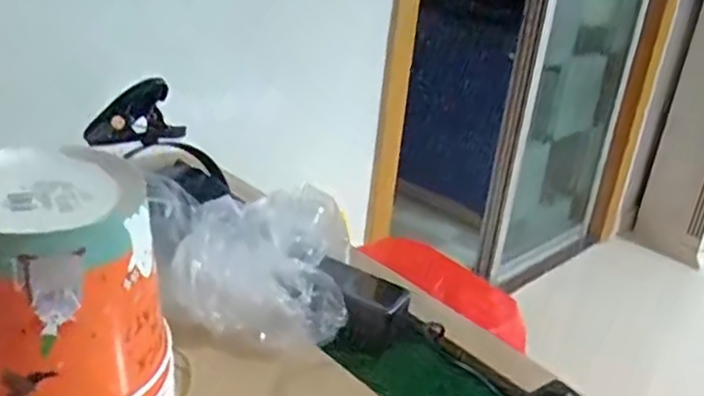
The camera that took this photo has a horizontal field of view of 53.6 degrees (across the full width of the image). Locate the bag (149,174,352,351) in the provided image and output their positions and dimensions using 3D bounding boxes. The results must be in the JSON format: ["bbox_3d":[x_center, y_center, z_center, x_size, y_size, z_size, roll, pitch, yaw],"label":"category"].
[{"bbox_3d":[-0.110,0.060,0.700,0.214,0.096,0.185,4,25,-4],"label":"bag"}]

